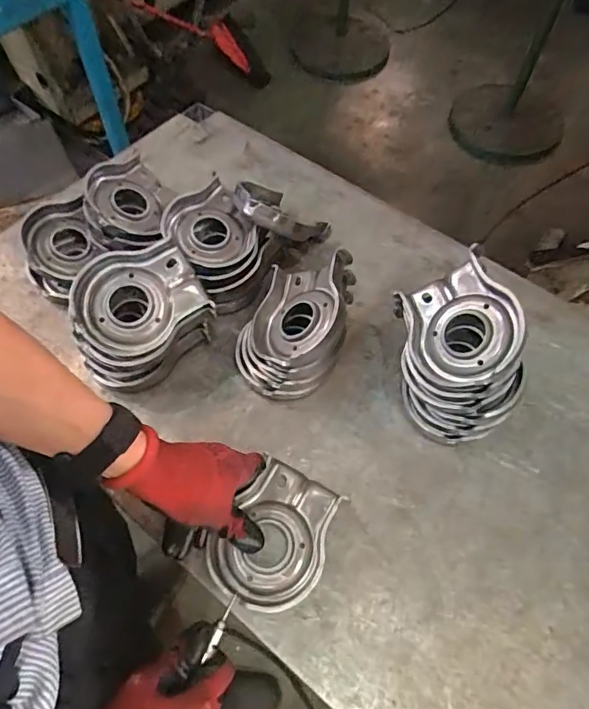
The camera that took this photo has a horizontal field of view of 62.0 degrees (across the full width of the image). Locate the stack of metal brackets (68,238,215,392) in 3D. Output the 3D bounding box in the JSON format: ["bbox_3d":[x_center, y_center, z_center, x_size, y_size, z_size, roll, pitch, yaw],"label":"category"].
[{"bbox_3d":[-0.161,-0.036,0.519,0.135,0.100,0.103,-31,66,-19],"label":"stack of metal brackets"}]

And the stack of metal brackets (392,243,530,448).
[{"bbox_3d":[0.154,0.001,0.491,0.092,0.126,0.151,-4,60,-5],"label":"stack of metal brackets"}]

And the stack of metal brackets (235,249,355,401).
[{"bbox_3d":[-0.001,-0.031,0.523,0.107,0.098,0.140,15,60,6],"label":"stack of metal brackets"}]

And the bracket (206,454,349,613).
[{"bbox_3d":[-0.015,0.165,0.442,0.090,0.026,0.121,28,63,14],"label":"bracket"}]

